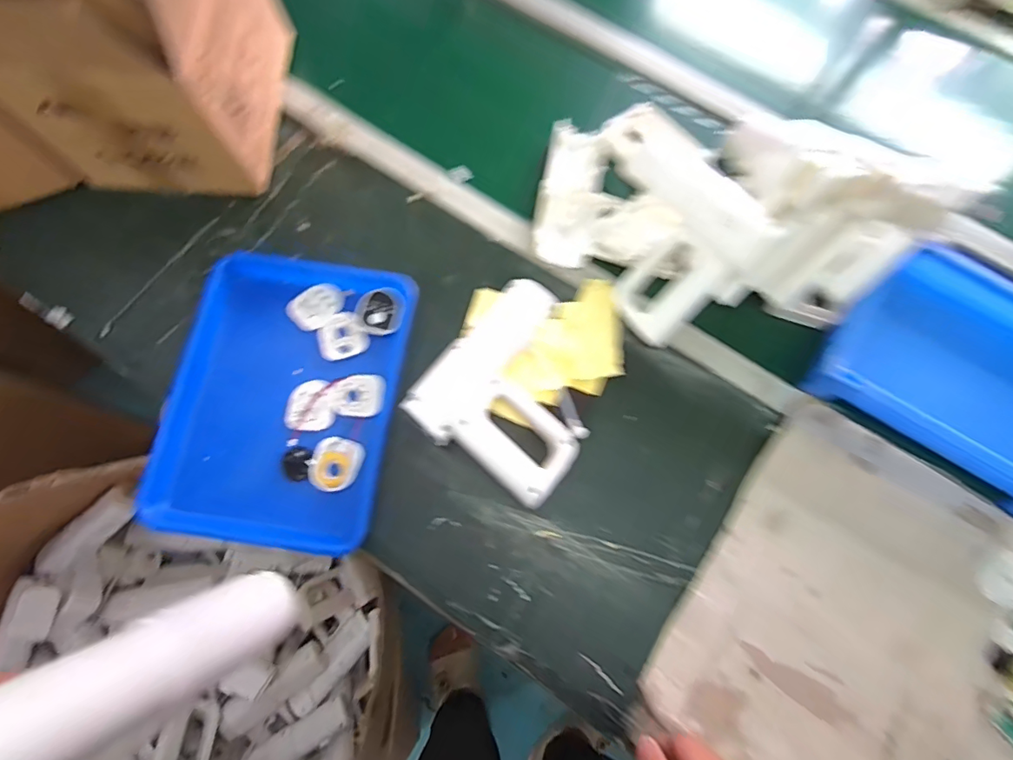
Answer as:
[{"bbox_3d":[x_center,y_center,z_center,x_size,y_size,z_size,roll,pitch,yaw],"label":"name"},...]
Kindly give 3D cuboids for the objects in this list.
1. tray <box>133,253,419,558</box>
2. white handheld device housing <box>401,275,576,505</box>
[{"bbox_3d":[-0.260,0.014,0.598,0.254,0.035,0.345,9,75,2],"label":"tray"},{"bbox_3d":[0.022,0.006,0.580,0.187,0.063,0.222,35,77,9],"label":"white handheld device housing"}]

